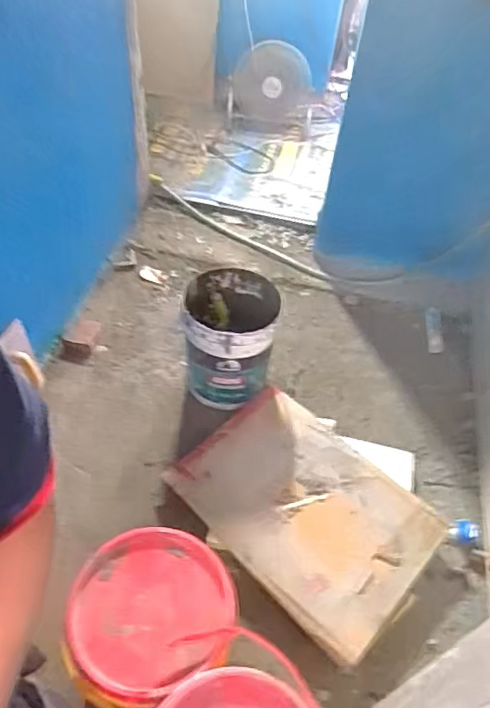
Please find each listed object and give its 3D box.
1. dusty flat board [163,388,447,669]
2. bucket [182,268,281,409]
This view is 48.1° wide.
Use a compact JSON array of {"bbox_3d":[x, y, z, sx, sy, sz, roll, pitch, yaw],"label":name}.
[{"bbox_3d":[0.160,0.406,1.492,0.652,0.046,0.463,36,59,27],"label":"dusty flat board"},{"bbox_3d":[-0.050,-0.042,1.695,0.273,0.319,0.300,3,47,-3],"label":"bucket"}]

